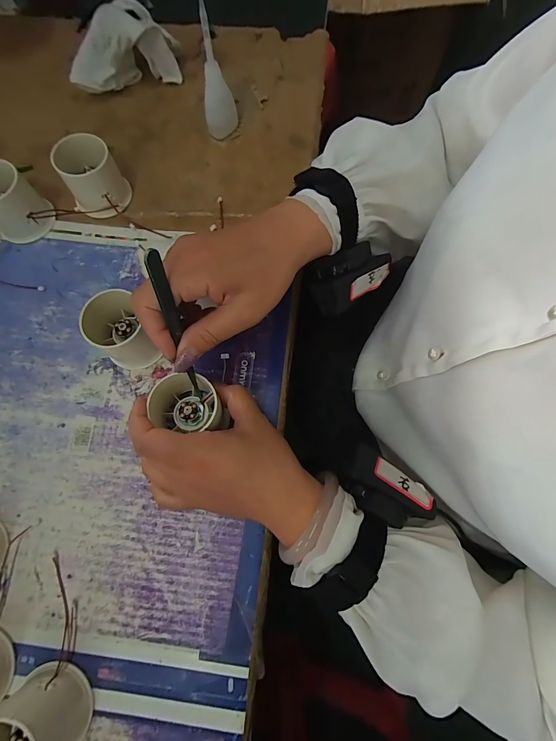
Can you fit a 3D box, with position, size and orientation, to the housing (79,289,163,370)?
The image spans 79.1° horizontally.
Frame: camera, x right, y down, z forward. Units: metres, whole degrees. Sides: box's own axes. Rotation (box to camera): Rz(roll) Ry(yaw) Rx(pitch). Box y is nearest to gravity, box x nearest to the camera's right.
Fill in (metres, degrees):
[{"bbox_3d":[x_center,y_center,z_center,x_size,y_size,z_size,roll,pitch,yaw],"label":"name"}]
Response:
[{"bbox_3d":[-0.137,-0.030,0.287,0.050,0.048,0.054,-30,77,-8],"label":"housing"}]

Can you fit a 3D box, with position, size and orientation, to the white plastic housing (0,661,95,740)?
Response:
[{"bbox_3d":[-0.160,0.233,0.215,0.053,0.047,0.061,43,79,11],"label":"white plastic housing"}]

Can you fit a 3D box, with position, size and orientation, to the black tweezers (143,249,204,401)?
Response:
[{"bbox_3d":[-0.065,-0.020,0.224,0.007,0.135,0.009,3,54,1],"label":"black tweezers"}]

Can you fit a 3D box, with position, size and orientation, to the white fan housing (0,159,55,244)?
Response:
[{"bbox_3d":[-0.254,-0.160,0.321,0.056,0.050,0.050,-38,78,-10],"label":"white fan housing"}]

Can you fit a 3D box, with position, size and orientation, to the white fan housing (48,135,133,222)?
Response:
[{"bbox_3d":[-0.180,-0.189,0.331,0.051,0.050,0.050,-25,76,-7],"label":"white fan housing"}]

